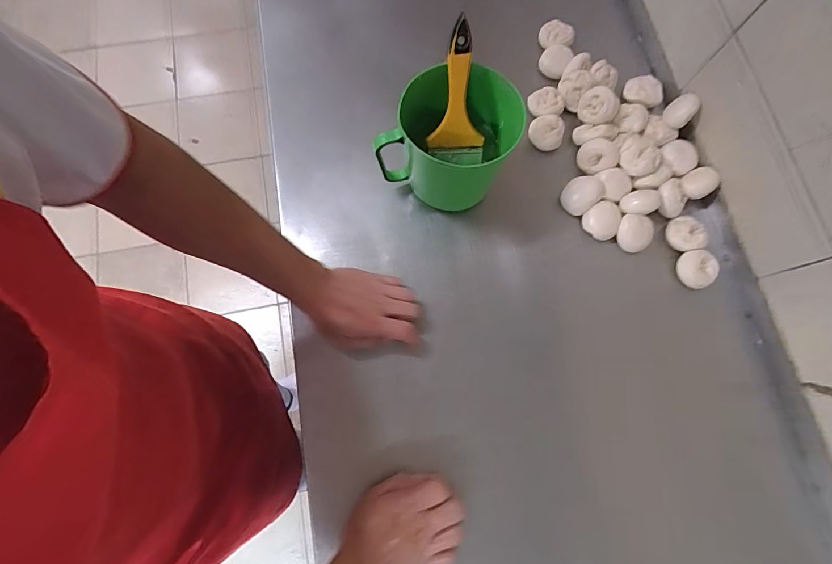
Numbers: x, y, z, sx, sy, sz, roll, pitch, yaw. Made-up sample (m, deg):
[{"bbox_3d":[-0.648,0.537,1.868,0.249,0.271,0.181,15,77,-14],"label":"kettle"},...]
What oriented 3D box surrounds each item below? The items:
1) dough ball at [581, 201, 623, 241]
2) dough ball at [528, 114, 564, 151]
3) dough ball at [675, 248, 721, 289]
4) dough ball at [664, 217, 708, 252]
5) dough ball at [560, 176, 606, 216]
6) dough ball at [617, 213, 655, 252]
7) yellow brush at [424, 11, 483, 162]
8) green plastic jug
[{"bbox_3d":[0.261,-0.087,0.566,0.047,0.027,0.053,33,77,7],"label":"dough ball"},{"bbox_3d":[0.192,-0.224,0.600,0.046,0.029,0.048,0,75,-1],"label":"dough ball"},{"bbox_3d":[0.382,-0.017,0.546,0.050,0.027,0.049,0,75,-1],"label":"dough ball"},{"bbox_3d":[0.371,-0.065,0.553,0.044,0.030,0.049,-26,78,-8],"label":"dough ball"},{"bbox_3d":[0.234,-0.123,0.571,0.049,0.034,0.046,0,75,-1],"label":"dough ball"},{"bbox_3d":[0.299,-0.065,0.551,0.044,0.028,0.045,0,75,-1],"label":"dough ball"},{"bbox_3d":[0.052,-0.222,0.484,0.067,0.023,0.155,1,116,-1],"label":"yellow brush"},{"bbox_3d":[0.041,-0.177,0.518,0.155,0.142,0.136,25,76,5],"label":"green plastic jug"}]

